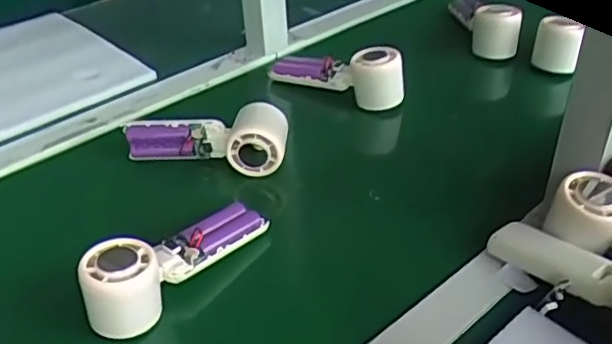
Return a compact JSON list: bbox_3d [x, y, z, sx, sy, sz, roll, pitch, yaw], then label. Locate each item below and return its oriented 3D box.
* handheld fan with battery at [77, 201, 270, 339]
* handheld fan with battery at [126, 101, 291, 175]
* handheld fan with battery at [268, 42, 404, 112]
[{"bbox_3d":[-0.105,0.062,0.521,0.046,0.054,0.160,25,45,34],"label":"handheld fan with battery"},{"bbox_3d":[-0.100,-0.038,0.660,0.163,0.052,0.051,5,37,12],"label":"handheld fan with battery"},{"bbox_3d":[0.034,-0.125,0.774,0.175,0.056,0.050,19,42,28],"label":"handheld fan with battery"}]

